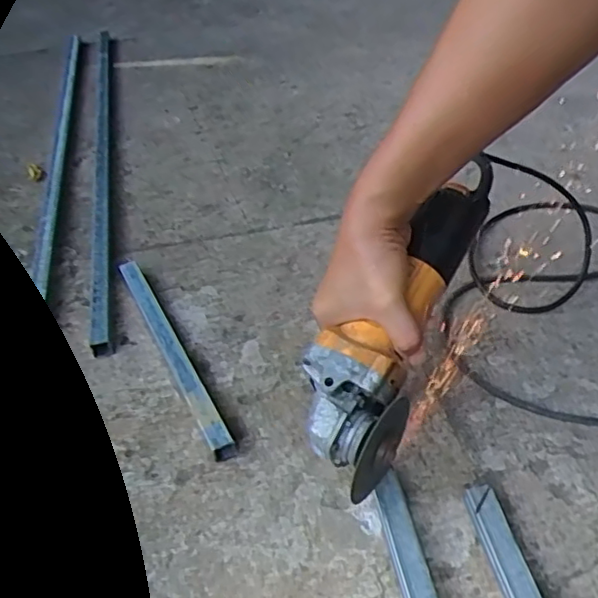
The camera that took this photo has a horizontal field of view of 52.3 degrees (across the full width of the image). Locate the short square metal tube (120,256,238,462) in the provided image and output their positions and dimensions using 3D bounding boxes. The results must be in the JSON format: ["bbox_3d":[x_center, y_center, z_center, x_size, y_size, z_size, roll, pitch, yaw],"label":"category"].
[{"bbox_3d":[-0.131,0.047,0.618,0.022,0.026,0.288,-22,44,-18],"label":"short square metal tube"}]

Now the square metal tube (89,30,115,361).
[{"bbox_3d":[-0.317,-0.267,0.993,0.027,0.029,1.010,-11,41,-7],"label":"square metal tube"}]

